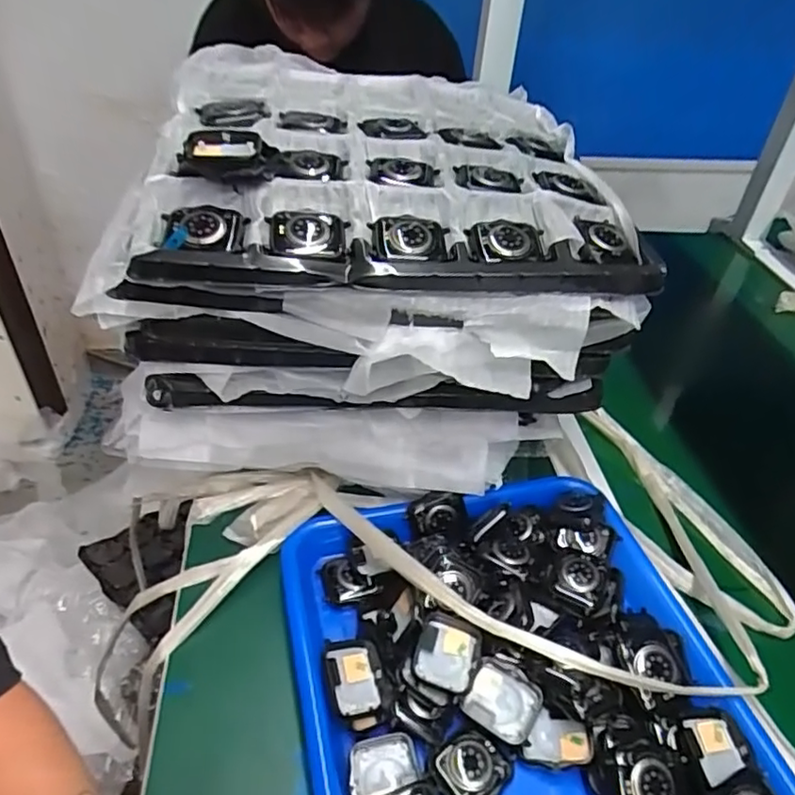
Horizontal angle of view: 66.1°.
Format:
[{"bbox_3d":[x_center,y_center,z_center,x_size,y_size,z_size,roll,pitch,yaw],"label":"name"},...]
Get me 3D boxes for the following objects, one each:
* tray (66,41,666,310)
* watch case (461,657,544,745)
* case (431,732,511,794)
[{"bbox_3d":[-0.024,-0.183,0.461,0.333,0.050,0.338,-3,40,-9],"label":"tray"},{"bbox_3d":[0.064,0.180,0.365,0.041,0.011,0.037,25,60,24],"label":"watch case"},{"bbox_3d":[0.041,0.205,0.336,0.039,0.007,0.035,-19,45,-25],"label":"case"}]

